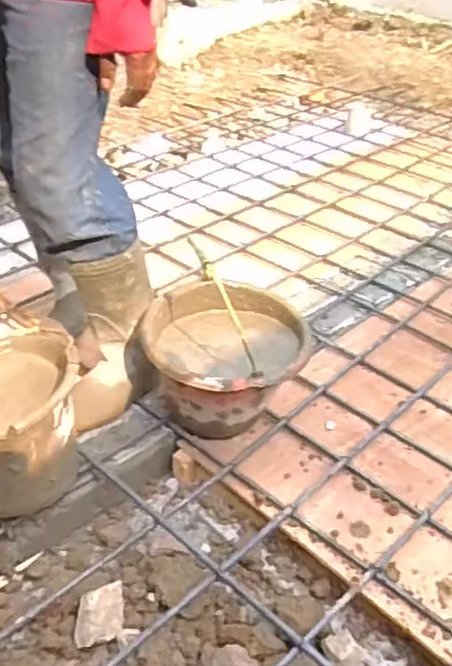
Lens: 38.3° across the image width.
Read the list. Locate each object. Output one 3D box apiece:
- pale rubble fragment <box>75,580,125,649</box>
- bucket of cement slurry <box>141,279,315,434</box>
[{"bbox_3d":[-0.181,0.403,0.934,0.066,0.022,0.083,4,65,-13],"label":"pale rubble fragment"},{"bbox_3d":[0.001,0.060,1.157,0.274,0.207,0.254,1,36,-1],"label":"bucket of cement slurry"}]

